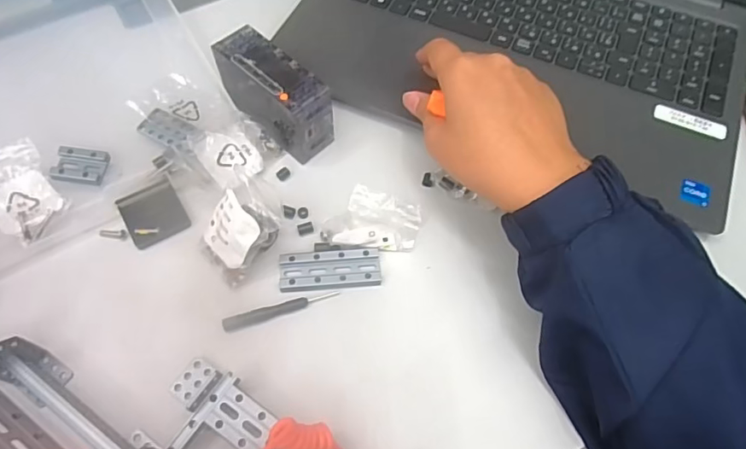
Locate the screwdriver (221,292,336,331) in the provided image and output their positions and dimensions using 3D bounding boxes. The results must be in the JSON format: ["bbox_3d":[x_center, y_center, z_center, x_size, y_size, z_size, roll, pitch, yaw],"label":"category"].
[{"bbox_3d":[-0.057,0.051,0.317,0.070,0.006,0.009,-18,67,-9],"label":"screwdriver"}]

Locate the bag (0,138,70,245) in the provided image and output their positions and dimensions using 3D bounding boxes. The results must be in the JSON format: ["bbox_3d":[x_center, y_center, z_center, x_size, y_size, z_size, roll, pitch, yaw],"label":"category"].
[{"bbox_3d":[-0.233,-0.021,0.339,0.069,0.022,0.048,41,71,16],"label":"bag"}]

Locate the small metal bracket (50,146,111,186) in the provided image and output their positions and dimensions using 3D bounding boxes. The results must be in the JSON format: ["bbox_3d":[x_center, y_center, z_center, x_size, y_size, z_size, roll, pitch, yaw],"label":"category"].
[{"bbox_3d":[-0.202,-0.040,0.354,0.033,0.010,0.024,3,65,0],"label":"small metal bracket"}]

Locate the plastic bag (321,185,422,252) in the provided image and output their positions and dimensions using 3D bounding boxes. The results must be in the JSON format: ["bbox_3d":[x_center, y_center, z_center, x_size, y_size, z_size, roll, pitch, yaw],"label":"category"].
[{"bbox_3d":[0.001,-0.002,0.341,0.057,0.015,0.048,20,66,8],"label":"plastic bag"}]

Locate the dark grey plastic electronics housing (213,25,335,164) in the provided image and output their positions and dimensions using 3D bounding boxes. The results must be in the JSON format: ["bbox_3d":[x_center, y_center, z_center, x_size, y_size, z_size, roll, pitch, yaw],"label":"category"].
[{"bbox_3d":[-0.072,-0.095,0.365,0.094,0.048,0.037,41,70,16],"label":"dark grey plastic electronics housing"}]

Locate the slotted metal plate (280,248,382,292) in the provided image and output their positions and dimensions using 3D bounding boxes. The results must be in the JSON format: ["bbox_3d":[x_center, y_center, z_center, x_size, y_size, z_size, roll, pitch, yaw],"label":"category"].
[{"bbox_3d":[-0.027,0.029,0.330,0.064,0.006,0.025,-4,65,-3],"label":"slotted metal plate"}]

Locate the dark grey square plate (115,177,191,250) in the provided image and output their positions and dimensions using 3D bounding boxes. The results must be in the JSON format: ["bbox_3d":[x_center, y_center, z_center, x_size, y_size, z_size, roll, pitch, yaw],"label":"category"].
[{"bbox_3d":[-0.148,-0.009,0.346,0.038,0.004,0.041,-28,69,-13],"label":"dark grey square plate"}]

